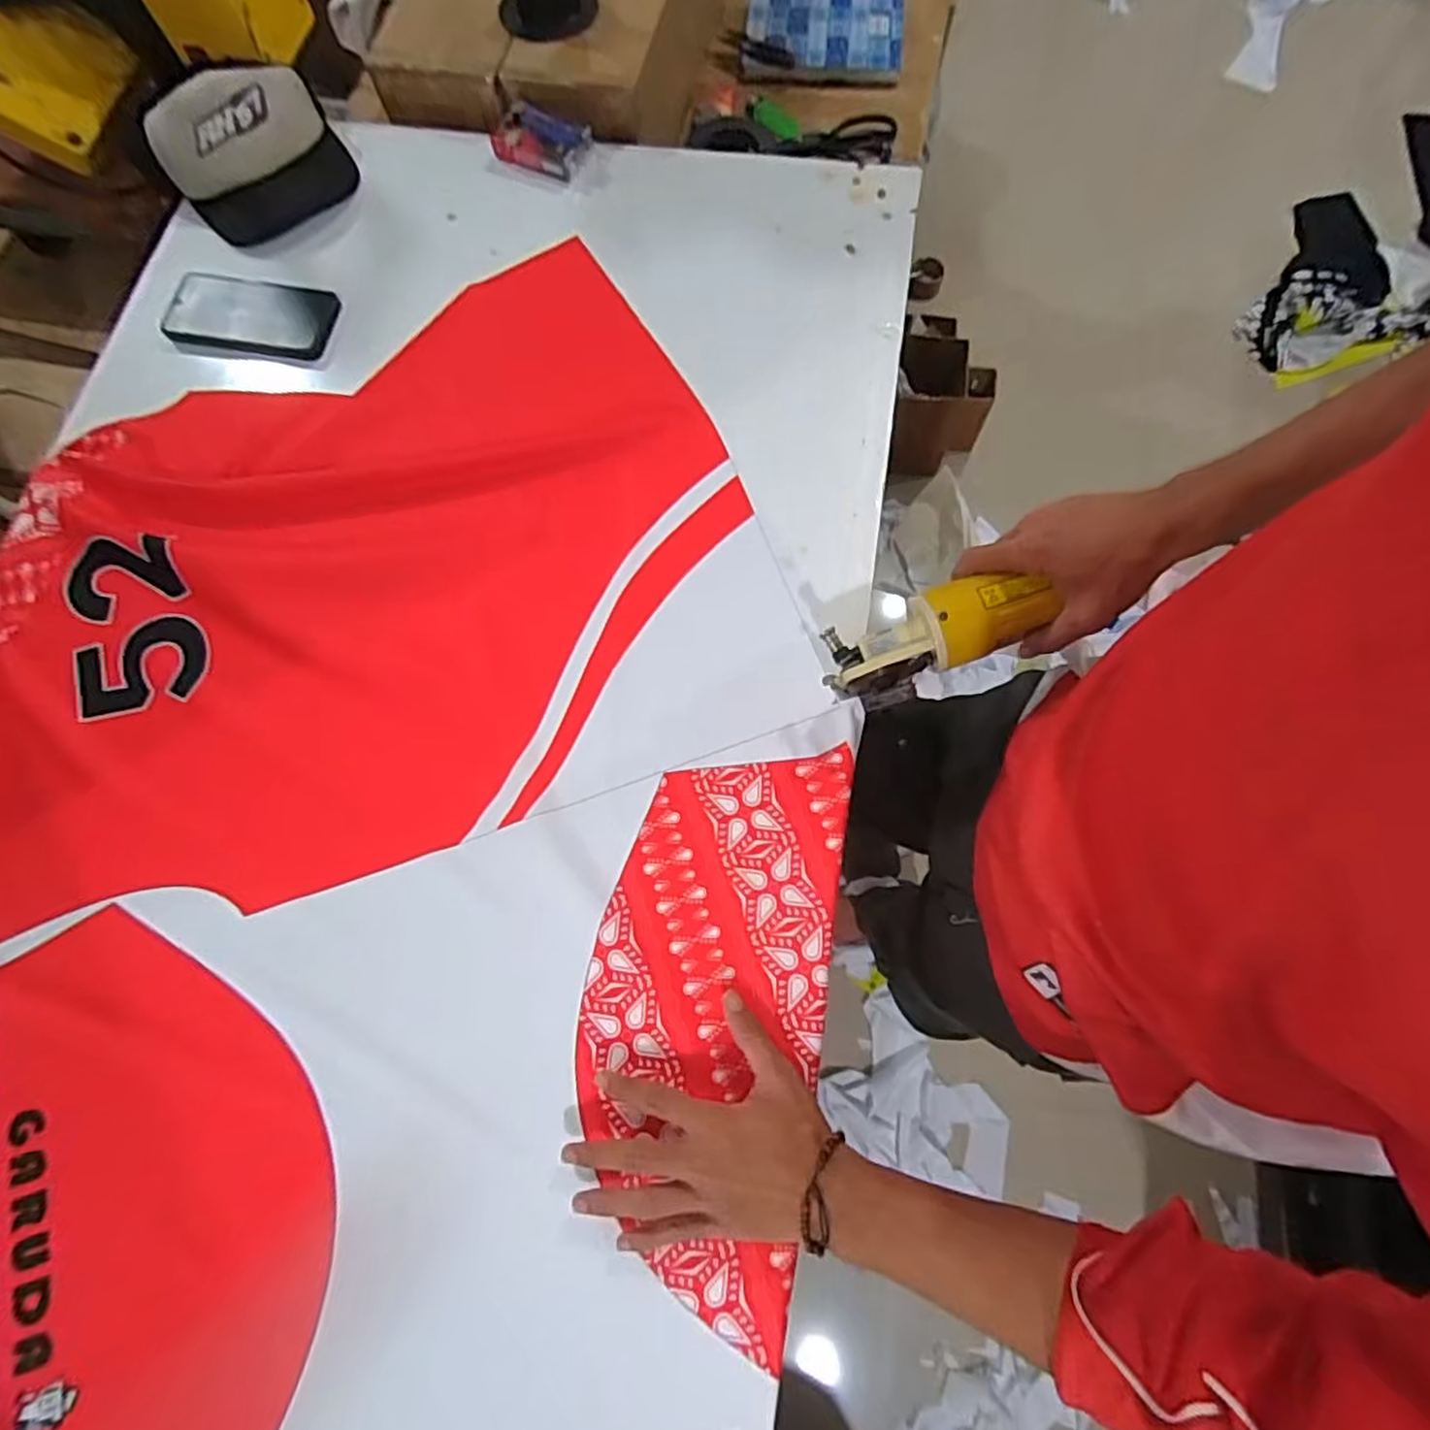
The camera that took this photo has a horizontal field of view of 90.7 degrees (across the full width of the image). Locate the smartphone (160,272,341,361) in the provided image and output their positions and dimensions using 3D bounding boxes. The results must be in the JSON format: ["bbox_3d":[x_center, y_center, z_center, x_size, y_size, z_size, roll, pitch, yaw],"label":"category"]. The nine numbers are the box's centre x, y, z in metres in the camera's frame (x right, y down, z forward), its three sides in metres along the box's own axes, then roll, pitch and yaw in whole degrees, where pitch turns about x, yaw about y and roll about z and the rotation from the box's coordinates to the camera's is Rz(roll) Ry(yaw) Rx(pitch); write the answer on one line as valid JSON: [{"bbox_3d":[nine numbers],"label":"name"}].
[{"bbox_3d":[-0.485,-0.423,0.736,0.170,0.013,0.088,10,74,5],"label":"smartphone"}]

